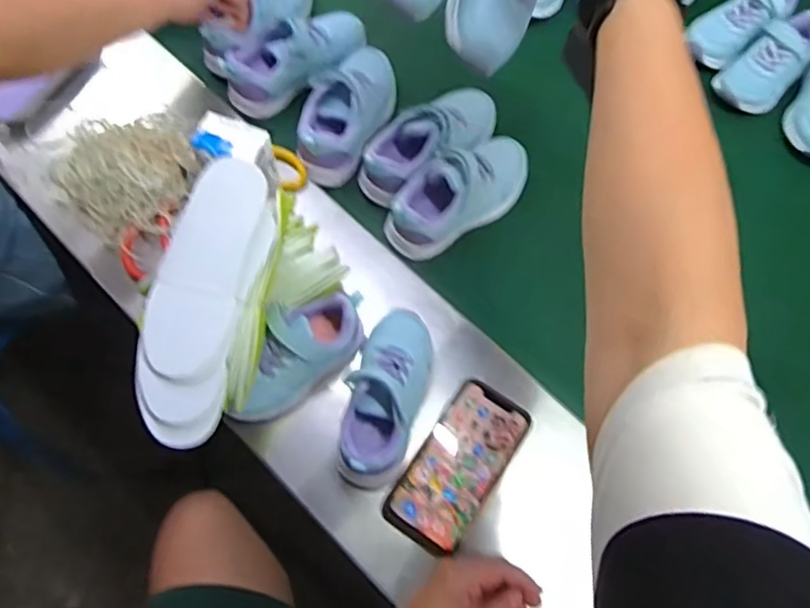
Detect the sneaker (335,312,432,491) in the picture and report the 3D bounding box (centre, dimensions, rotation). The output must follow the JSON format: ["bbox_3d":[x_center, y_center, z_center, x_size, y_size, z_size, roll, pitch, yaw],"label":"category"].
[{"bbox_3d":[-0.017,0.082,0.527,0.065,0.064,0.166,17,66,5],"label":"sneaker"}]

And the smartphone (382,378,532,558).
[{"bbox_3d":[0.051,0.147,0.536,0.075,0.010,0.153,32,69,11],"label":"smartphone"}]

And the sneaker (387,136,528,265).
[{"bbox_3d":[0.066,-0.131,0.643,0.187,0.077,0.076,-34,72,-16],"label":"sneaker"}]

